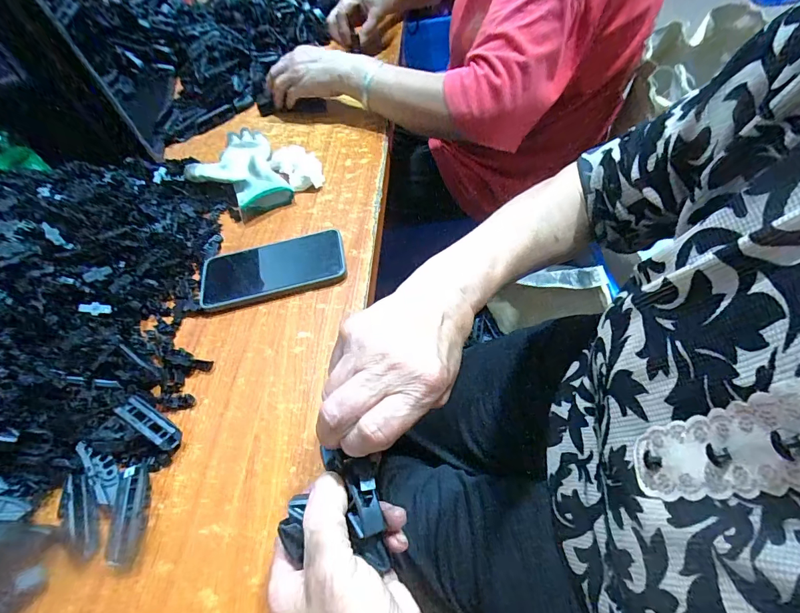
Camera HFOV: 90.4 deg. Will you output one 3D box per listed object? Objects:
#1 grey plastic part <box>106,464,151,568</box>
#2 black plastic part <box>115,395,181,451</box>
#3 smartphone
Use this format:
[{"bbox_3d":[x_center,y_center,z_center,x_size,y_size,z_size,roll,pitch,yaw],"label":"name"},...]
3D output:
[{"bbox_3d":[-0.217,0.167,0.320,0.024,0.010,0.073,-12,55,1],"label":"grey plastic part"},{"bbox_3d":[-0.225,0.103,0.356,0.070,0.013,0.019,24,63,23],"label":"black plastic part"},{"bbox_3d":[-0.145,-0.047,0.452,0.162,0.010,0.077,-14,52,-1],"label":"smartphone"}]

